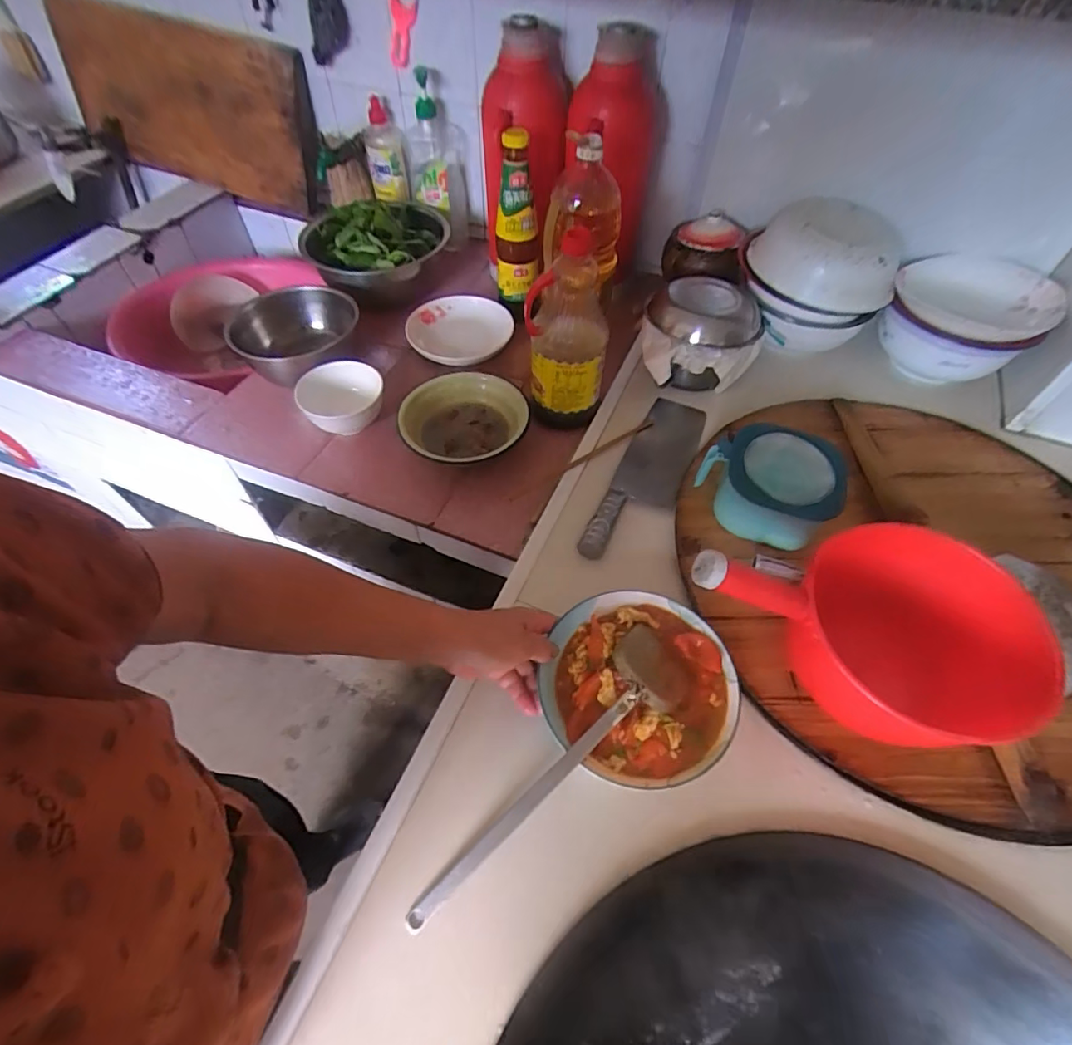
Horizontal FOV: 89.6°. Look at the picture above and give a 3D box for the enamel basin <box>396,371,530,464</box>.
[{"bbox_3d":[-0.095,-0.134,0.748,0.162,0.062,0.165,-1,55,1],"label":"enamel basin"}]

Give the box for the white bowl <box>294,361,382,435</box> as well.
[{"bbox_3d":[-0.269,-0.164,0.760,0.114,0.085,0.106,3,54,2],"label":"white bowl"}]

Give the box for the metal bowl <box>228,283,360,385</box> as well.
[{"bbox_3d":[-0.361,-0.281,0.824,0.176,0.081,0.193,1,54,-1],"label":"metal bowl"}]

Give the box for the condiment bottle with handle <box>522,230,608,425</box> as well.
[{"bbox_3d":[0.038,-0.246,0.704,0.101,0.246,0.112,0,54,0],"label":"condiment bottle with handle"}]

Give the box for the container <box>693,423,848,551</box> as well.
[{"bbox_3d":[0.267,-0.049,0.622,0.152,0.087,0.120,22,57,15],"label":"container"}]

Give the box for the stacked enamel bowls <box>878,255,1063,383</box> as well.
[{"bbox_3d":[0.602,-0.283,0.756,0.190,0.119,0.174,1,54,-1],"label":"stacked enamel bowls"}]

